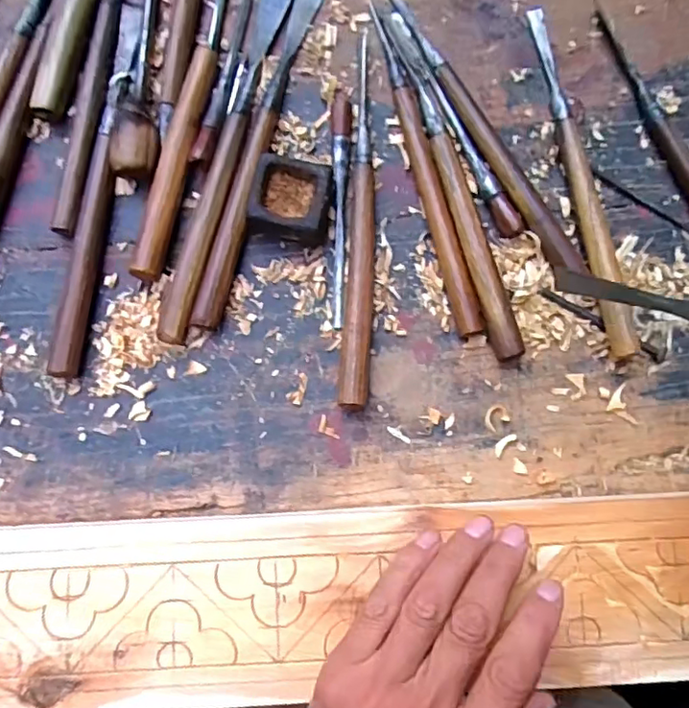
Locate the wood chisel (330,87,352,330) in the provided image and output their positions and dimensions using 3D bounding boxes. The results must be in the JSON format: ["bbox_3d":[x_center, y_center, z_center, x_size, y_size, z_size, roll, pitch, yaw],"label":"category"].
[{"bbox_3d":[-0.003,-0.098,0.382,0.013,0.009,0.160,2,81,-2],"label":"wood chisel"}]

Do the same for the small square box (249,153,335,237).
[{"bbox_3d":[-0.033,-0.098,0.370,0.047,0.026,0.044,8,81,-1],"label":"small square box"}]

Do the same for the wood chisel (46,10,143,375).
[{"bbox_3d":[-0.157,-0.110,0.376,0.017,0.015,0.248,8,81,-1],"label":"wood chisel"}]

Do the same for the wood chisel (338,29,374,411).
[{"bbox_3d":[0.012,-0.090,0.375,0.017,0.019,0.247,3,81,-1],"label":"wood chisel"}]

